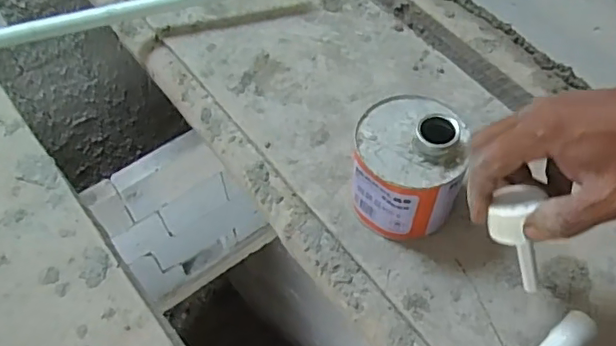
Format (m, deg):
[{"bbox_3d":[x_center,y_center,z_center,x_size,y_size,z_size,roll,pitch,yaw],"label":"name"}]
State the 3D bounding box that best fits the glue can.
[{"bbox_3d":[0.089,-0.006,0.511,0.090,0.106,0.095,-2,54,2],"label":"glue can"}]

